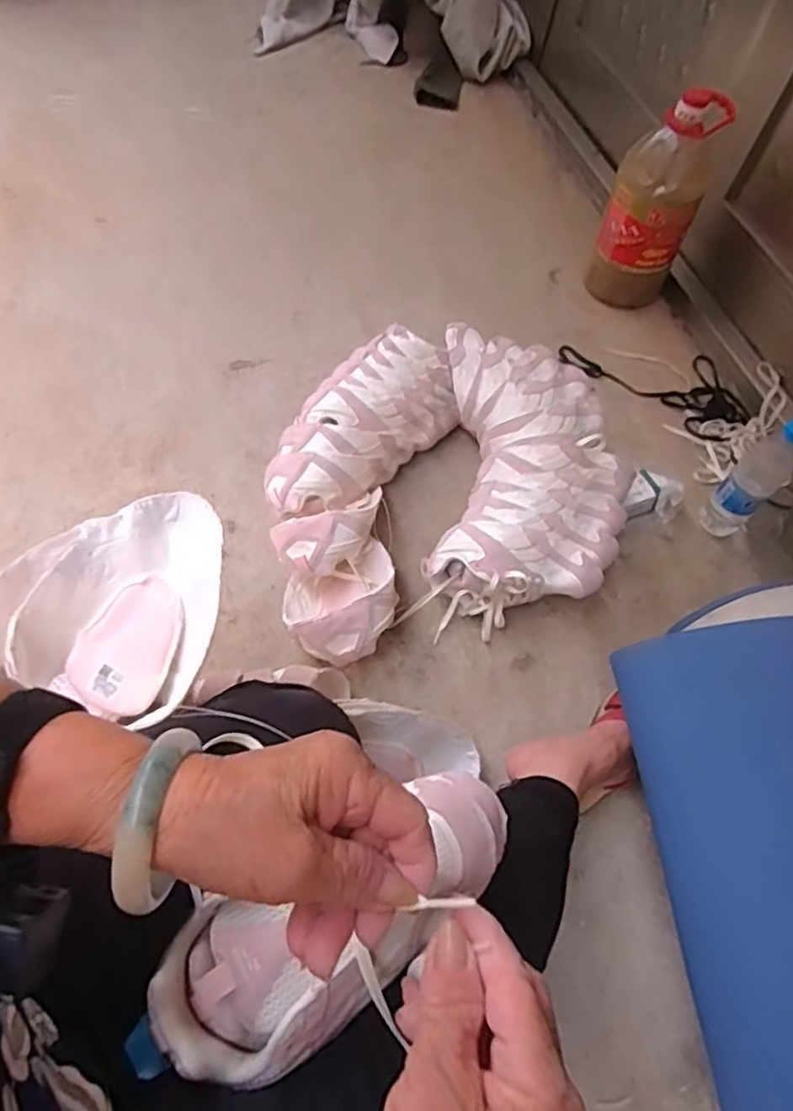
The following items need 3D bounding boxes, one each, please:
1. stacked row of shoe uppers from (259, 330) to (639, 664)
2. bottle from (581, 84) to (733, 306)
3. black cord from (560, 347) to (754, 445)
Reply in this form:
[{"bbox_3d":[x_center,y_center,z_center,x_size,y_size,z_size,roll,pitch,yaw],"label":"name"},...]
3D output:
[{"bbox_3d":[0.066,-0.111,0.959,0.493,0.131,0.464,-12,61,-10],"label":"stacked row of shoe uppers"},{"bbox_3d":[0.451,-0.616,1.174,0.146,0.314,0.139,22,62,9],"label":"bottle"},{"bbox_3d":[0.476,-0.330,1.206,0.329,0.029,0.205,32,59,11],"label":"black cord"}]

